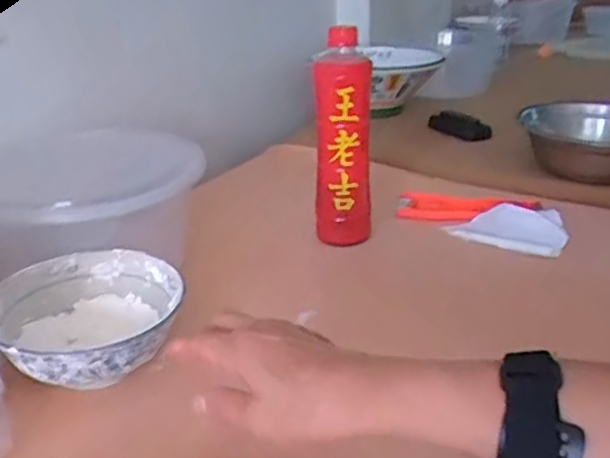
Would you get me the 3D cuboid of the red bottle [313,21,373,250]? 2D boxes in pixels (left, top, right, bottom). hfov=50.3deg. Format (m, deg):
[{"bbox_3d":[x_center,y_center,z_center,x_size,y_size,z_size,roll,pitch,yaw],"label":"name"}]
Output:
[{"bbox_3d":[0.040,-0.092,0.677,0.063,0.217,0.053,1,24,4],"label":"red bottle"}]

